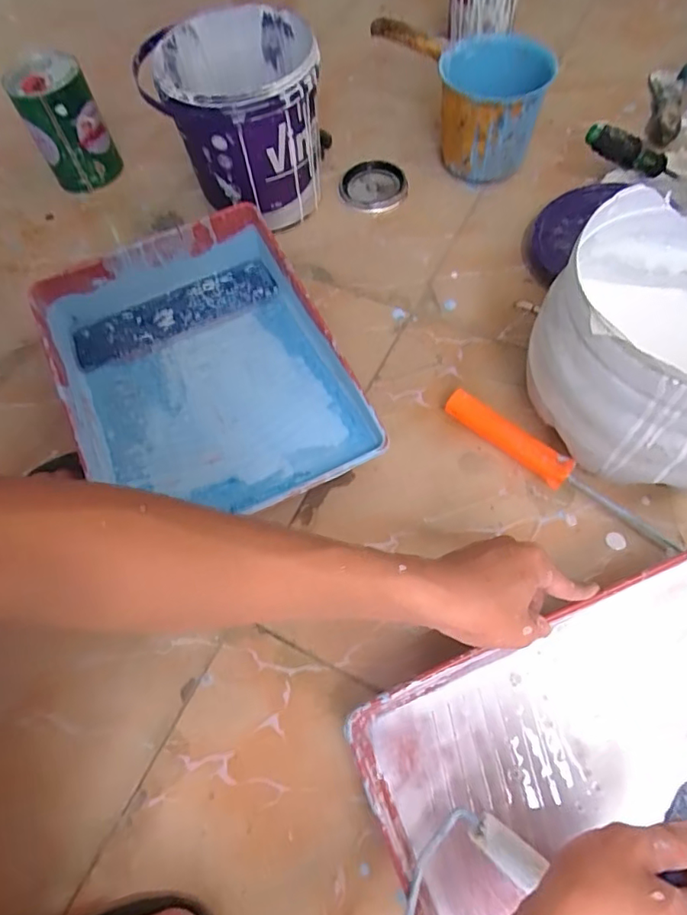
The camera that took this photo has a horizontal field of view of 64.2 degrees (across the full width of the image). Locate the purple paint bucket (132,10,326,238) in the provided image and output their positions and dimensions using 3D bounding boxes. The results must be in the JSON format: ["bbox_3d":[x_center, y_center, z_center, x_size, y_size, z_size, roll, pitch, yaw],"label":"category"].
[{"bbox_3d":[-0.125,-0.425,0.715,0.181,0.192,0.193,-1,63,3],"label":"purple paint bucket"}]

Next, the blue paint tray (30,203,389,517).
[{"bbox_3d":[-0.154,-0.094,0.605,0.284,0.076,0.363,-24,64,-9],"label":"blue paint tray"}]

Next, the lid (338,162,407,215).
[{"bbox_3d":[0.042,-0.393,0.790,0.093,0.016,0.100,-1,63,3],"label":"lid"}]

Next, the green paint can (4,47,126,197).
[{"bbox_3d":[-0.396,-0.476,0.787,0.100,0.144,0.109,-1,63,3],"label":"green paint can"}]

